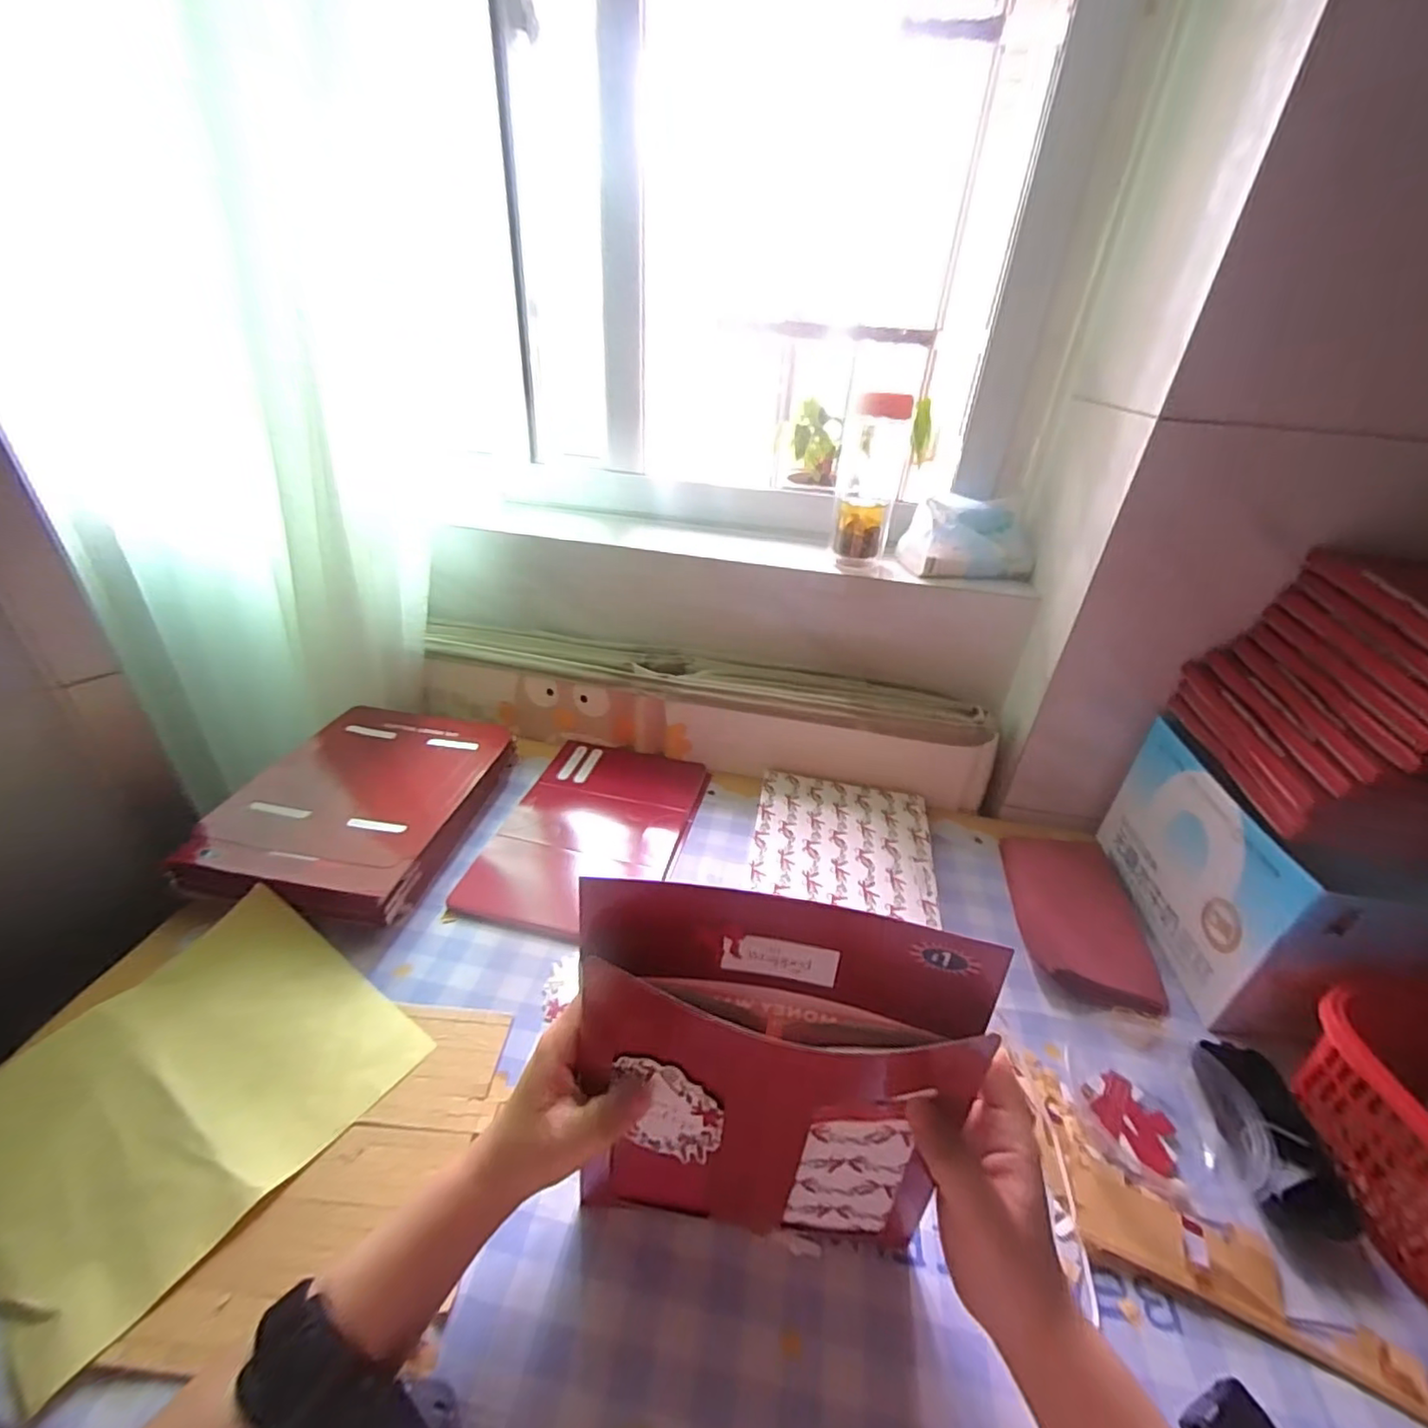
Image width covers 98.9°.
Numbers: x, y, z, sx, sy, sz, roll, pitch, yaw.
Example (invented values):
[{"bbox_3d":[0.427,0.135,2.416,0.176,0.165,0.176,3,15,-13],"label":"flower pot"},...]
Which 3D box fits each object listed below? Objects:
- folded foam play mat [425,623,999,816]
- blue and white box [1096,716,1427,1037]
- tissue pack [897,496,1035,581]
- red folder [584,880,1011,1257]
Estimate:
[{"bbox_3d":[-0.018,-0.016,0.750,0.692,0.098,0.111,9,33,7],"label":"folded foam play mat"},{"bbox_3d":[0.466,0.134,0.533,0.121,0.156,0.247,5,32,1],"label":"blue and white box"},{"bbox_3d":[0.300,-0.208,0.716,0.133,0.075,0.081,0,33,-6],"label":"tissue pack"},{"bbox_3d":[0.028,0.191,0.315,0.190,0.215,0.047,4,12,6],"label":"red folder"}]

